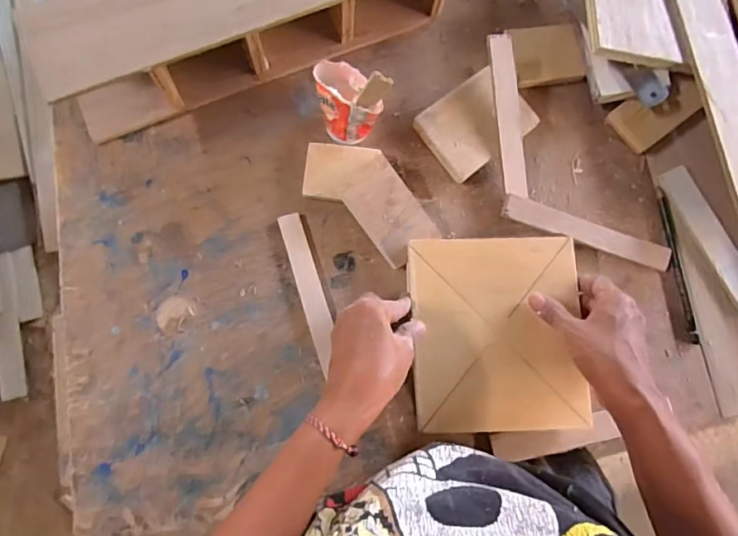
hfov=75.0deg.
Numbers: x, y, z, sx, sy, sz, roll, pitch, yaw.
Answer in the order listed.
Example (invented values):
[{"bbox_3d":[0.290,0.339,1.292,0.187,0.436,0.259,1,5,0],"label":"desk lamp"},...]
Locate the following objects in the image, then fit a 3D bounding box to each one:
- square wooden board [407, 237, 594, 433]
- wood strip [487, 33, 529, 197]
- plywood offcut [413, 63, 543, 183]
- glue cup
[{"bbox_3d":[0.111,0.055,0.418,0.146,0.022,0.165,-1,83,-3],"label":"square wooden board"},{"bbox_3d":[0.134,-0.146,0.460,0.024,0.008,0.152,-8,94,-5],"label":"wood strip"},{"bbox_3d":[0.106,-0.144,0.478,0.106,0.022,0.077,-37,83,-9],"label":"plywood offcut"},{"bbox_3d":[-0.021,-0.149,0.441,0.045,0.068,0.059,-23,82,-7],"label":"glue cup"}]

